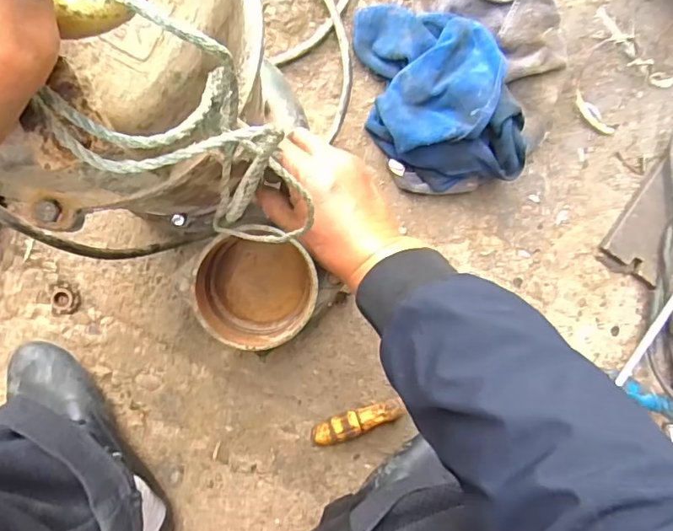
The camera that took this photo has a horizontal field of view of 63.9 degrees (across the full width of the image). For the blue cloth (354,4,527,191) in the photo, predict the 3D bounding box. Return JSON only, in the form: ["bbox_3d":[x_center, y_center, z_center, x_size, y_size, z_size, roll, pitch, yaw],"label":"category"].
[{"bbox_3d":[0.112,-0.188,0.573,0.146,0.106,0.202,-9,93,-5],"label":"blue cloth"}]

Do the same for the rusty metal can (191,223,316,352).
[{"bbox_3d":[-0.071,0.016,0.484,0.090,0.139,0.092,0,93,-4],"label":"rusty metal can"}]

